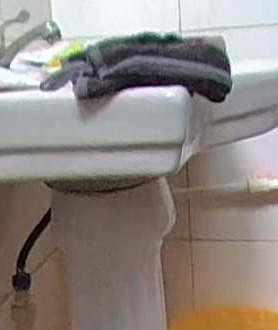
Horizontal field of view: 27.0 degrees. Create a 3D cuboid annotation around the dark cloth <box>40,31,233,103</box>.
[{"bbox_3d":[0.000,-0.072,0.426,0.136,0.045,0.062,-1,10,13],"label":"dark cloth"}]

